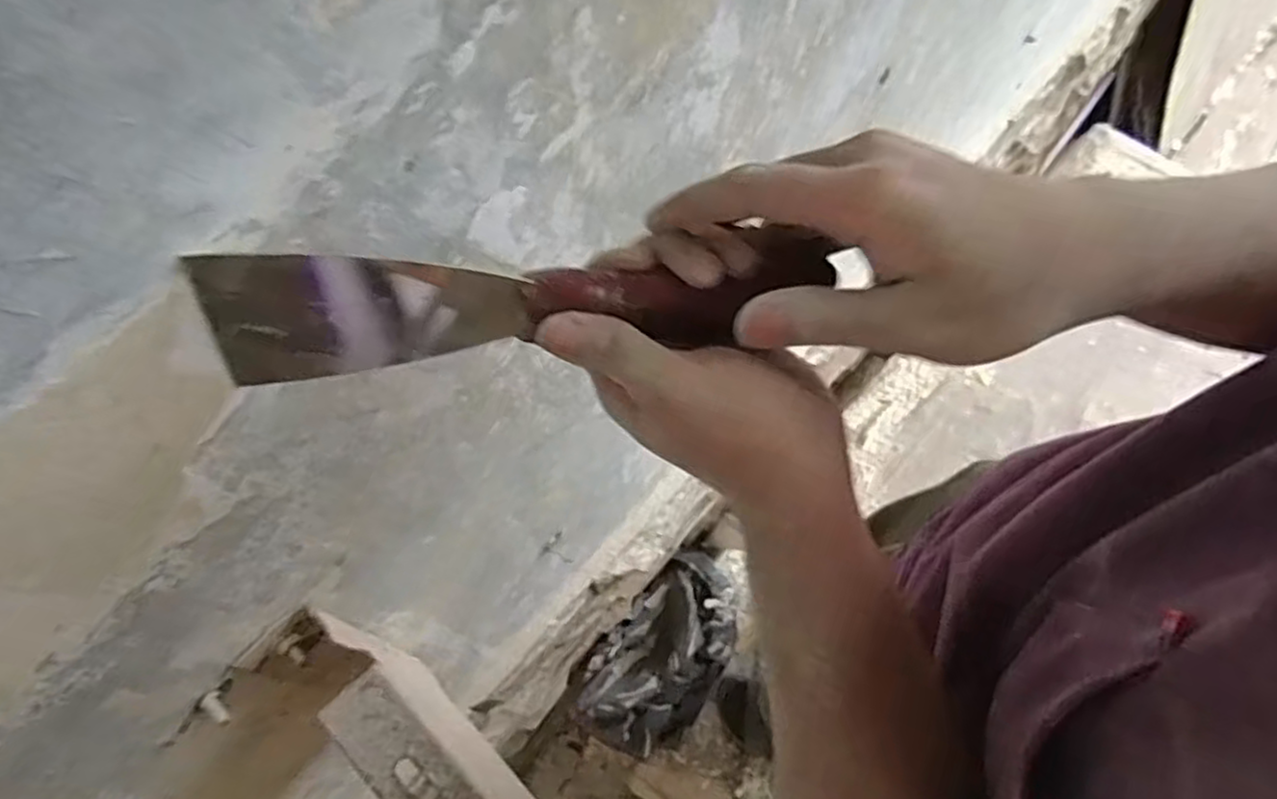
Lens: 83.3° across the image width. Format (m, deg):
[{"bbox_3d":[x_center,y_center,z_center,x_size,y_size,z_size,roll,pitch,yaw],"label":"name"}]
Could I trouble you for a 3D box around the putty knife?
[{"bbox_3d":[-0.030,-0.035,0.240,0.200,0.055,0.022,-6,66,-13],"label":"putty knife"}]

